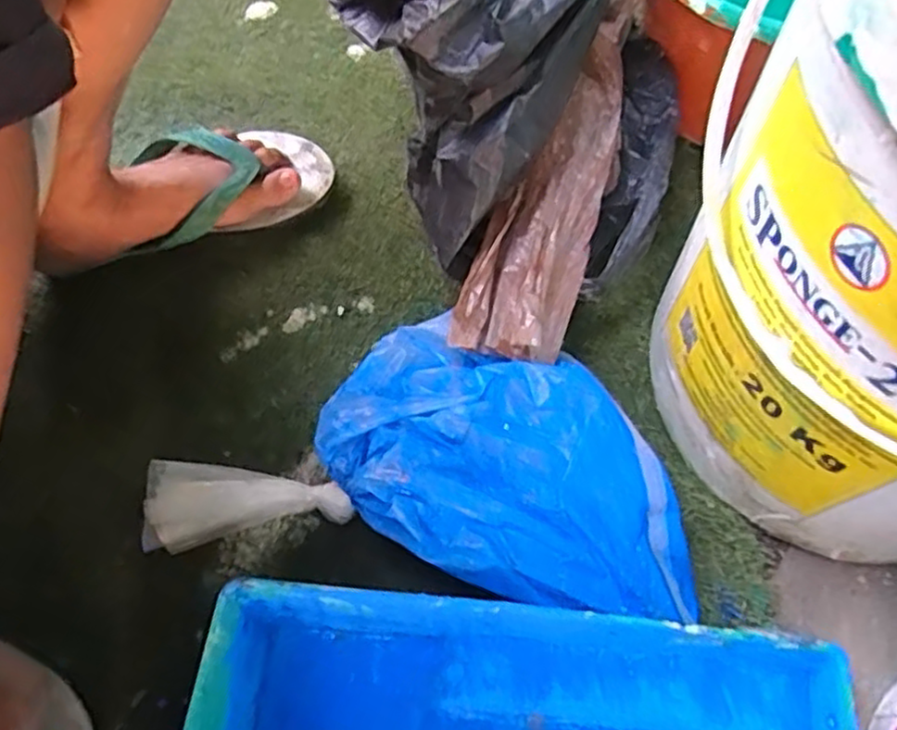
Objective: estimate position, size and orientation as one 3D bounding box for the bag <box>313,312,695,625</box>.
[{"bbox_3d":[0.046,0.069,0.446,0.254,0.068,0.147,24,67,11],"label":"bag"}]

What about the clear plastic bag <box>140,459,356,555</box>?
[{"bbox_3d":[-0.130,0.093,0.464,0.129,0.037,0.054,-4,65,0],"label":"clear plastic bag"}]

